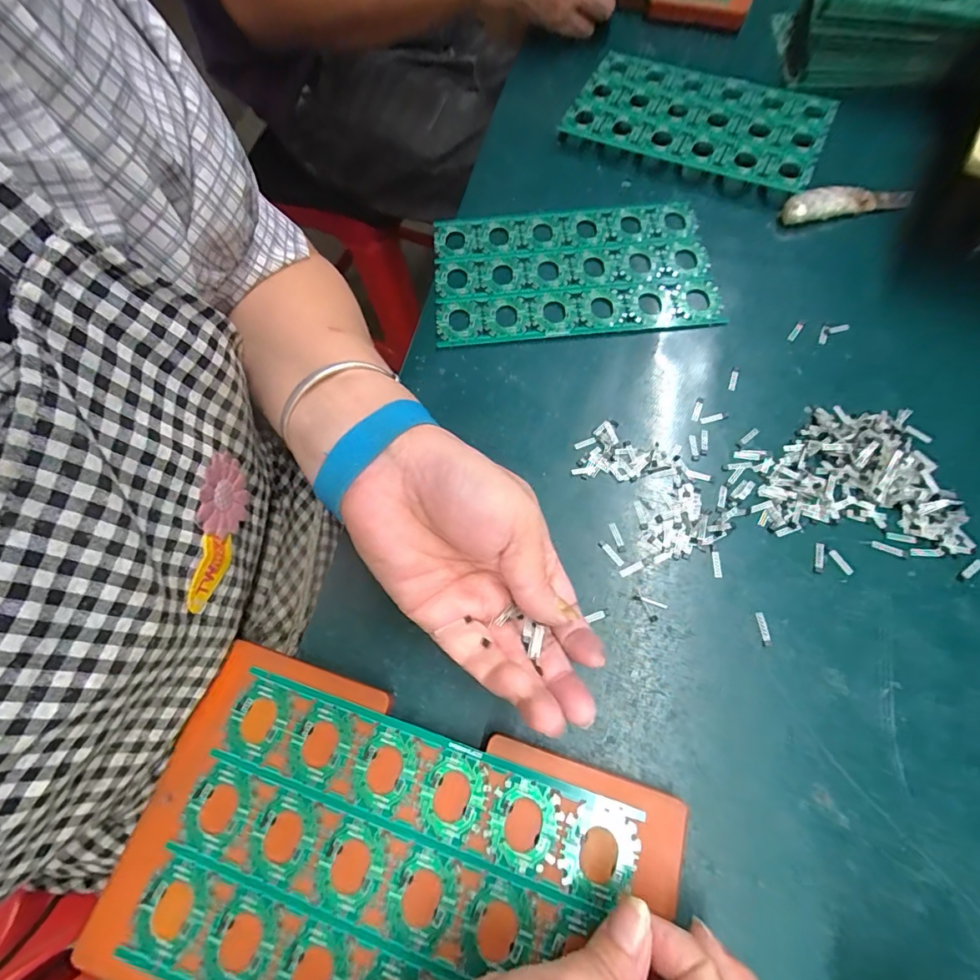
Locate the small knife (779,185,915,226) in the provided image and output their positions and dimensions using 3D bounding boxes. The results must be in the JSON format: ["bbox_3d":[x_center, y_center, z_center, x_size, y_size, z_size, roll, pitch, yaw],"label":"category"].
[{"bbox_3d":[0.279,-0.226,0.367,0.108,0.014,0.023,-13,67,-4],"label":"small knife"}]

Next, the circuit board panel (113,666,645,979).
[{"bbox_3d":[-0.047,0.171,0.205,0.196,0.004,0.119,15,68,10],"label":"circuit board panel"}]

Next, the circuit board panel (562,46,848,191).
[{"bbox_3d":[0.180,-0.323,0.405,0.202,0.015,0.129,22,69,10],"label":"circuit board panel"}]

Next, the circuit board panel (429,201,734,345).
[{"bbox_3d":[0.062,-0.165,0.353,0.204,0.008,0.121,-4,67,0],"label":"circuit board panel"}]

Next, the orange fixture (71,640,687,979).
[{"bbox_3d":[-0.045,0.172,0.210,0.232,0.016,0.135,16,68,8],"label":"orange fixture"}]

